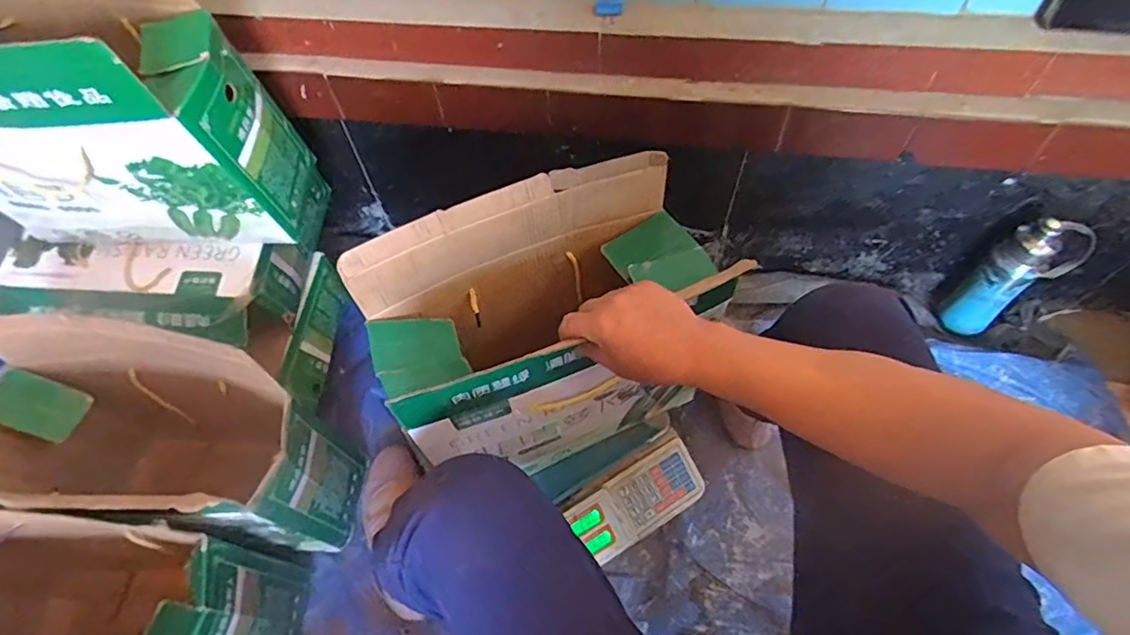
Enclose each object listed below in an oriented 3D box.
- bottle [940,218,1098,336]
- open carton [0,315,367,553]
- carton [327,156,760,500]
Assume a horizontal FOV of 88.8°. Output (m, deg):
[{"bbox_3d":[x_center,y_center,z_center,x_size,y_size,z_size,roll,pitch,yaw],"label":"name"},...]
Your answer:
[{"bbox_3d":[0.662,-0.053,0.861,0.080,0.230,0.080,-1,58,2],"label":"bottle"},{"bbox_3d":[-0.503,0.160,0.733,0.404,0.368,0.223,12,59,9],"label":"open carton"},{"bbox_3d":[-0.014,0.040,0.668,0.342,0.359,0.198,-27,61,-14],"label":"carton"}]

